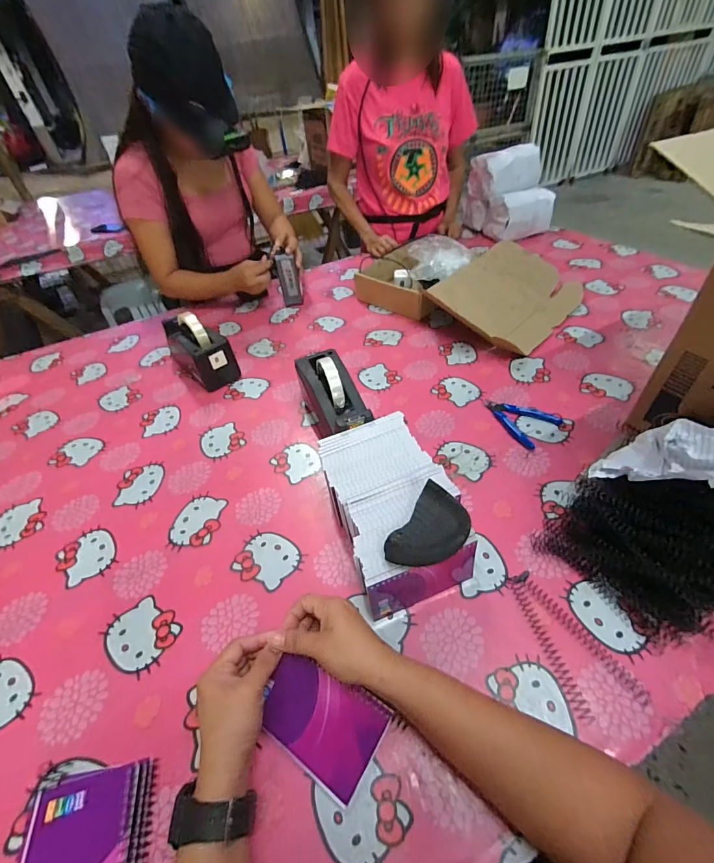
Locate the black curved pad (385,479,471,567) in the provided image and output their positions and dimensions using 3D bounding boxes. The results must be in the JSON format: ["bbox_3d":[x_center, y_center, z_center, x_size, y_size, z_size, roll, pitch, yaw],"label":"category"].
[{"bbox_3d":[0.080,0.106,0.406,0.065,0.017,0.099,27,54,29],"label":"black curved pad"}]

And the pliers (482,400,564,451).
[{"bbox_3d":[0.266,-0.024,0.630,0.093,0.010,0.112,-34,51,-24],"label":"pliers"}]

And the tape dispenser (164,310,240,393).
[{"bbox_3d":[-0.336,-0.180,0.790,0.078,0.120,0.204,-36,52,-25],"label":"tape dispenser"}]

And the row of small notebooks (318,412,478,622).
[{"bbox_3d":[0.046,0.099,0.493,0.138,0.083,0.239,-17,46,-10],"label":"row of small notebooks"}]

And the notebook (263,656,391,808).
[{"bbox_3d":[-0.035,0.274,0.359,0.111,0.004,0.079,26,74,15],"label":"notebook"}]

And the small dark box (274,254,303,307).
[{"bbox_3d":[-0.170,-0.378,0.963,0.048,0.124,0.018,-13,45,-6],"label":"small dark box"}]

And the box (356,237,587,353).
[{"bbox_3d":[0.262,-0.363,0.911,0.456,0.088,0.336,32,57,32],"label":"box"}]

